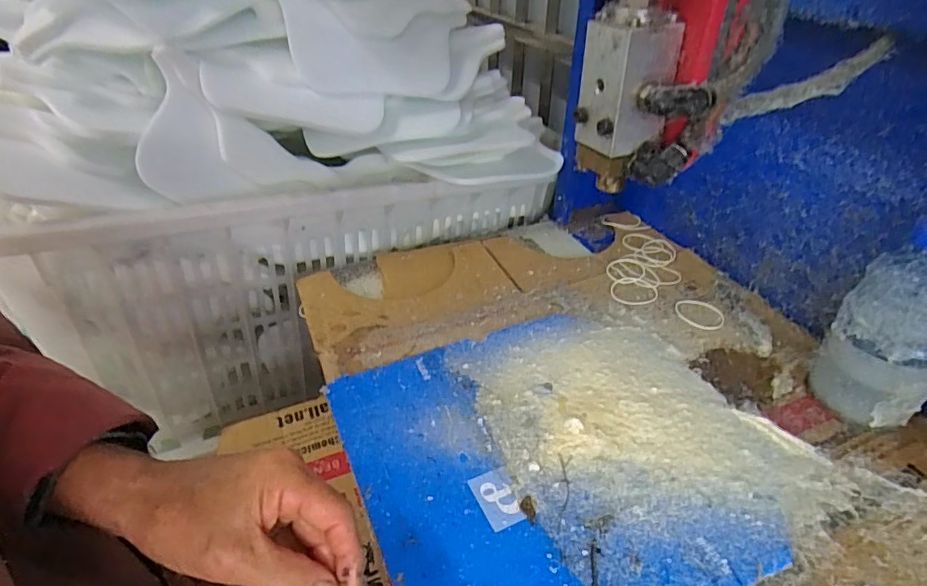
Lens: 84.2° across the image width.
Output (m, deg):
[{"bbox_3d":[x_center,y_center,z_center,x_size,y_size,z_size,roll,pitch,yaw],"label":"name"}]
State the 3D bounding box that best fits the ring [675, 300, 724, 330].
[{"bbox_3d":[0.266,0.023,0.580,0.053,0.005,0.053,0,38,0],"label":"ring"}]

